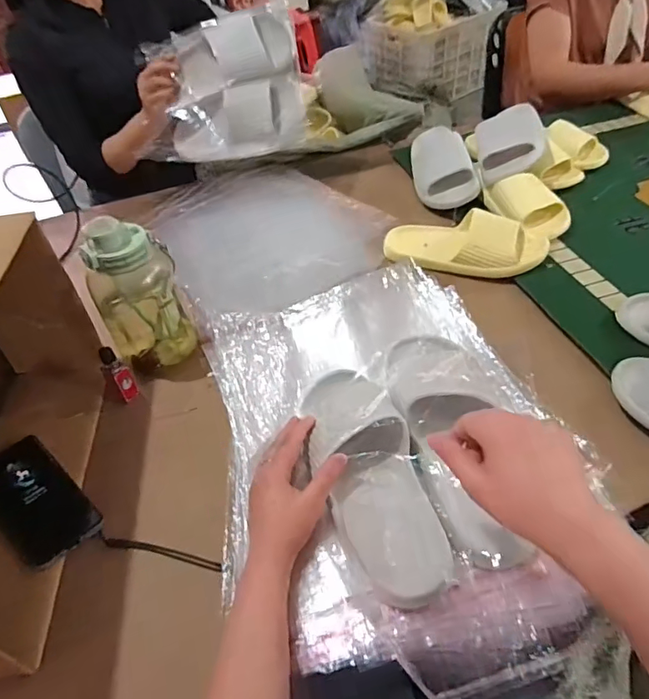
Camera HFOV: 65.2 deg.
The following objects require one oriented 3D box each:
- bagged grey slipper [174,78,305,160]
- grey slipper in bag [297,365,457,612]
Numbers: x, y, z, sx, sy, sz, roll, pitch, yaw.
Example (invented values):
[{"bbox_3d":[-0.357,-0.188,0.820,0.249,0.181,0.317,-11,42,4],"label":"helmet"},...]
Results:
[{"bbox_3d":[-0.171,-0.410,0.921,0.251,0.110,0.078,-5,45,20],"label":"bagged grey slipper"},{"bbox_3d":[0.044,0.113,0.529,0.097,0.051,0.278,-14,45,-6],"label":"grey slipper in bag"}]

